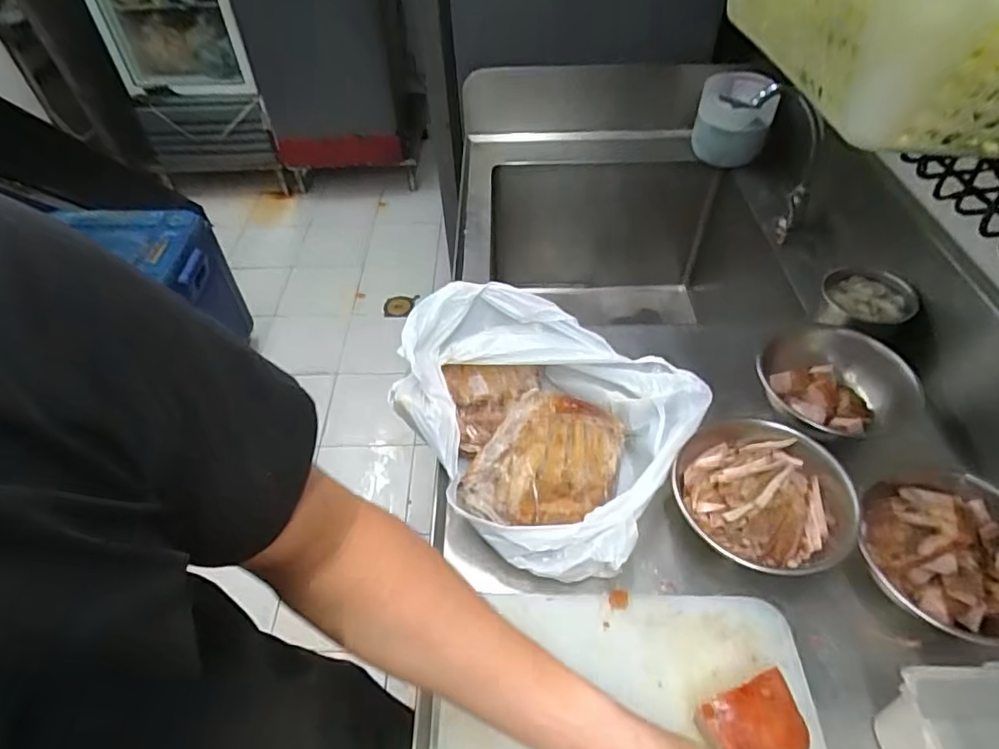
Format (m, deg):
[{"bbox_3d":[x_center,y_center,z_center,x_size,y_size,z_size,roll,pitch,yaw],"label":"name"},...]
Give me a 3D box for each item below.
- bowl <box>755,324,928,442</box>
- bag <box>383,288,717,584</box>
[{"bbox_3d":[0.427,0.009,0.728,0.167,0.067,0.169,-1,49,1],"label":"bowl"},{"bbox_3d":[0.035,0.046,0.665,0.335,0.129,0.276,27,55,24],"label":"bag"}]

